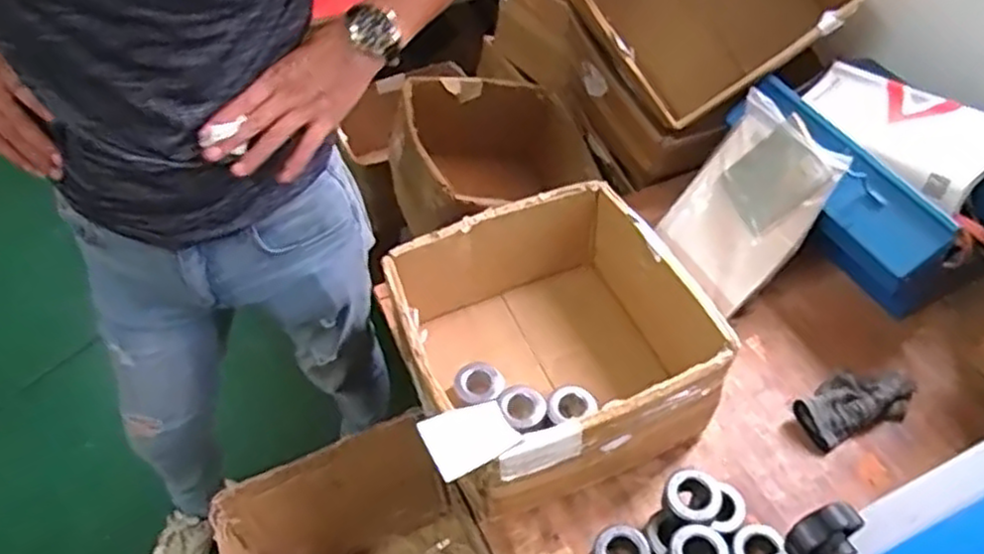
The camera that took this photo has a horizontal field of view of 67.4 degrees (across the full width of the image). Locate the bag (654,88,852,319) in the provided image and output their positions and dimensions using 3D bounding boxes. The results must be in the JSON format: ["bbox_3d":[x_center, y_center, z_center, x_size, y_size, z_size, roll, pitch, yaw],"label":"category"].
[{"bbox_3d":[0.347,-0.099,1.035,0.040,0.274,0.185,4,35,-46],"label":"bag"}]

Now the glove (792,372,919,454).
[{"bbox_3d":[0.463,0.155,0.936,0.159,0.039,0.080,-17,51,-11],"label":"glove"}]

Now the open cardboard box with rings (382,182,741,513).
[{"bbox_3d":[0.064,0.084,0.920,0.344,0.178,0.327,-18,51,-11],"label":"open cardboard box with rings"}]

